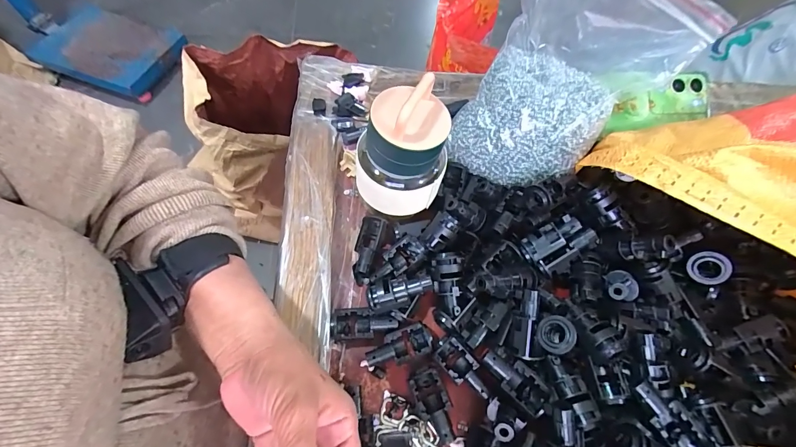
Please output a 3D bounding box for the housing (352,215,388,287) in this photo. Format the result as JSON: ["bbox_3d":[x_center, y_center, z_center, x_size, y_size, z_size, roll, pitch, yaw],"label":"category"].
[{"bbox_3d":[-0.027,0.022,0.321,0.023,0.024,0.059,12,63,3],"label":"housing"}]

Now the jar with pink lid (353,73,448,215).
[{"bbox_3d":[0.003,-0.059,0.290,0.074,0.113,0.061,8,63,1],"label":"jar with pink lid"}]

